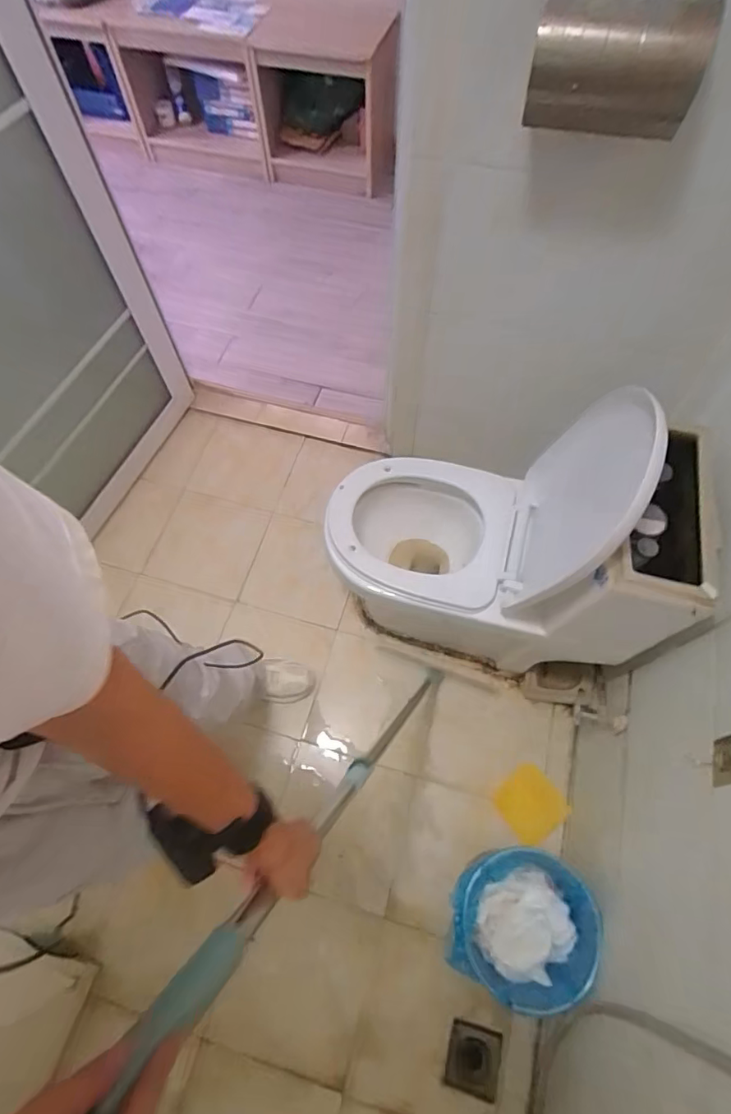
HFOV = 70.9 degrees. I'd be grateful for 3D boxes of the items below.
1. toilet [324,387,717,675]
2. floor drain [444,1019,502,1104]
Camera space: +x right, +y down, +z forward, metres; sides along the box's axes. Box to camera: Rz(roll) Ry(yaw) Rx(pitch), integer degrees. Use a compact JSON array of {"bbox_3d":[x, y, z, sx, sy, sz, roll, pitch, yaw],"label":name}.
[{"bbox_3d":[0.257,-0.028,1.093,0.646,0.759,0.355,15,65,7],"label":"toilet"},{"bbox_3d":[0.214,0.996,1.017,0.099,0.007,0.105,5,57,20],"label":"floor drain"}]

